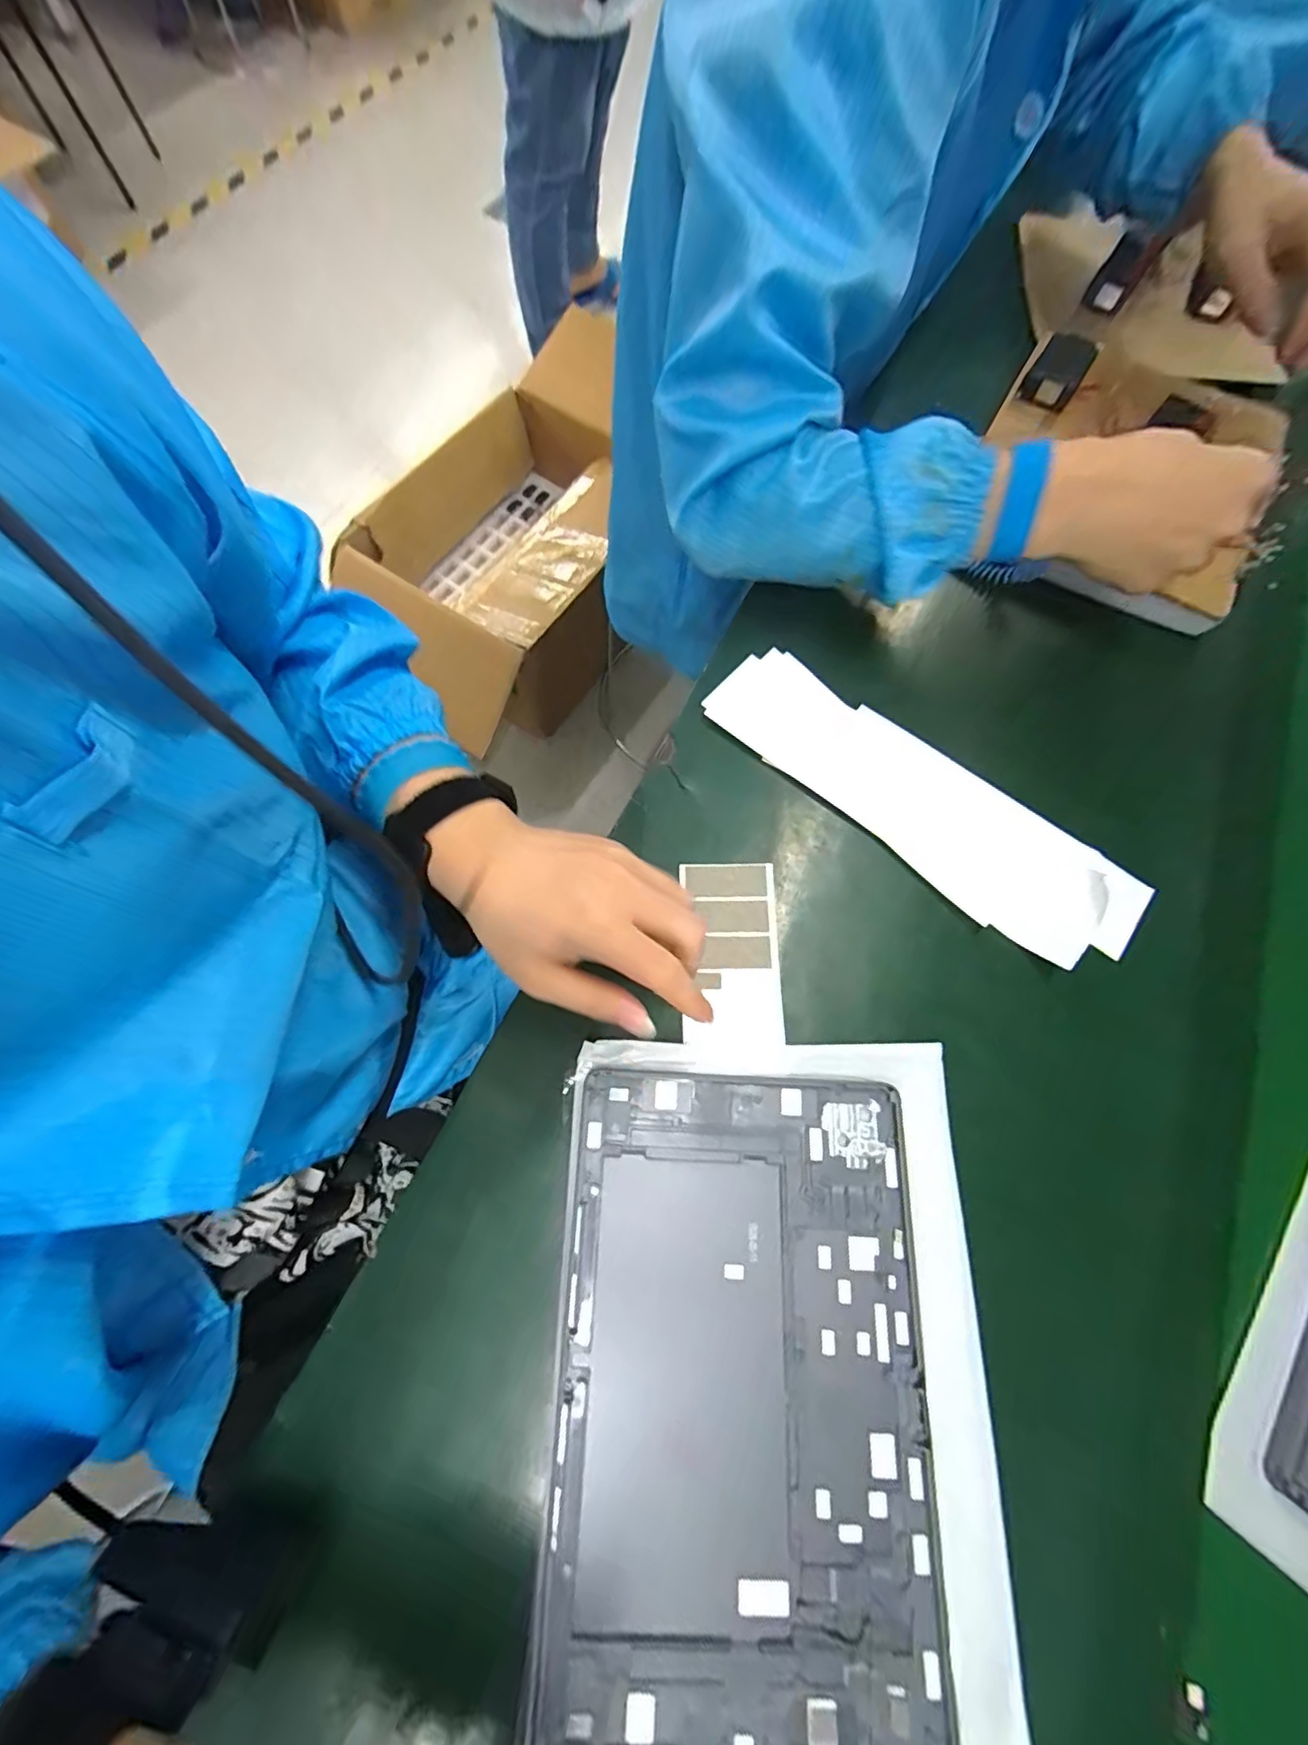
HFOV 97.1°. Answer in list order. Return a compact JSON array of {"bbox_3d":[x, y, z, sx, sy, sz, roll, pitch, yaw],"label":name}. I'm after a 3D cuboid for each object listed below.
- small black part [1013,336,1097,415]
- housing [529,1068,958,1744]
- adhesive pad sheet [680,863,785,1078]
[{"bbox_3d":[0.322,-0.399,0.461,0.038,0.033,0.047,31,72,7],"label":"small black part"},{"bbox_3d":[0.042,0.231,0.268,0.164,0.006,0.253,3,70,-1],"label":"housing"},{"bbox_3d":[0.046,0.052,0.336,0.055,0.007,0.120,1,68,-2],"label":"adhesive pad sheet"}]

